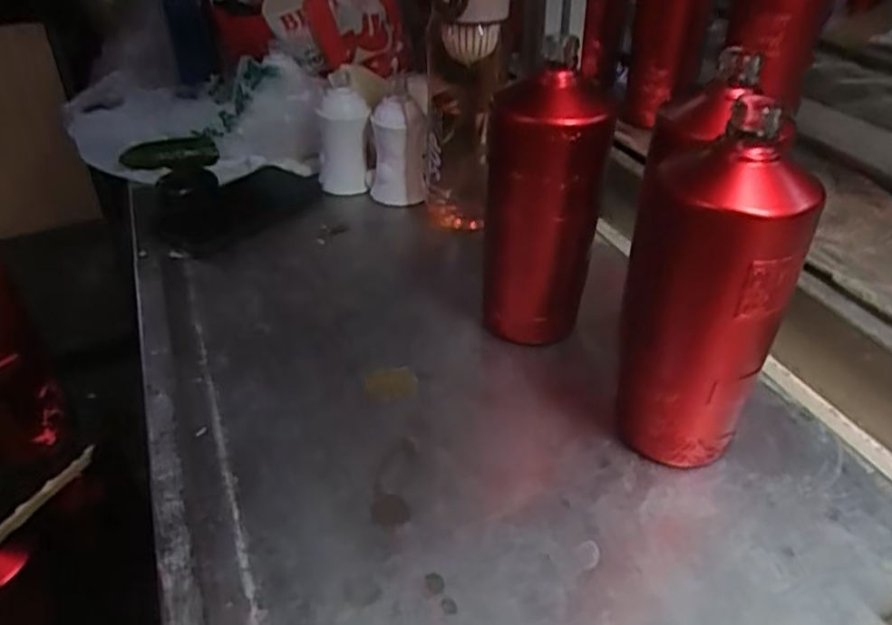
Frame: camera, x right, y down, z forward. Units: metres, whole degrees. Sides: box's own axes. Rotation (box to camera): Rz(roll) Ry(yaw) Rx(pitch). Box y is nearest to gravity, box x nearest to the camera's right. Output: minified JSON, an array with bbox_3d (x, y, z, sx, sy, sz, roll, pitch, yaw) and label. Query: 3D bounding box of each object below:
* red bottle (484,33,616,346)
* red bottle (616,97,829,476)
[{"bbox_3d":[0.071,-0.080,0.517,0.084,0.204,0.071,1,36,5],"label":"red bottle"},{"bbox_3d":[0.154,-0.013,0.410,0.080,0.208,0.086,7,37,13],"label":"red bottle"}]

